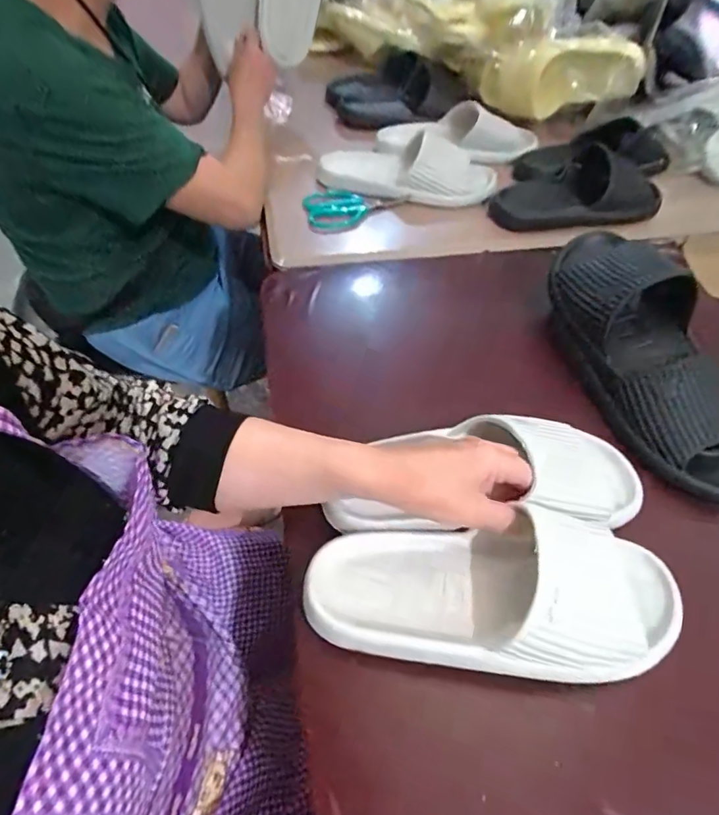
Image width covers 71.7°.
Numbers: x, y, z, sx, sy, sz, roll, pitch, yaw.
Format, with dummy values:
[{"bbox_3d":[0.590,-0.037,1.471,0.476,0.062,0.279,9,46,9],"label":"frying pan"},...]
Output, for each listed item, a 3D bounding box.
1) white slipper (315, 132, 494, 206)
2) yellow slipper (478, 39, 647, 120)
[{"bbox_3d":[0.070,-0.347,0.736,0.254,0.083,0.097,5,52,0],"label":"white slipper"},{"bbox_3d":[0.324,-0.548,0.833,0.242,0.125,0.147,4,52,-1],"label":"yellow slipper"}]

